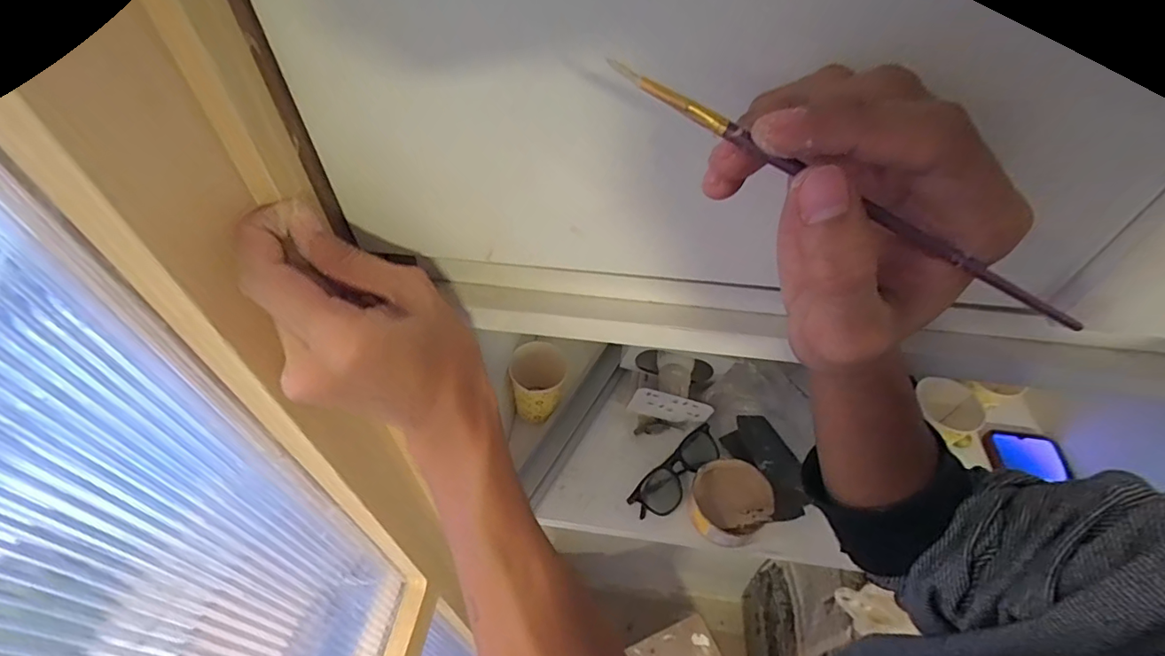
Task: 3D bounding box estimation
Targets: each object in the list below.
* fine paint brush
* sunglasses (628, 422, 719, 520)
[{"bbox_3d":[0.080,-0.035,0.142,0.162,0.005,0.005,25,50,-8],"label":"fine paint brush"},{"bbox_3d":[0.113,0.167,0.578,0.134,0.026,0.043,-36,57,-27],"label":"sunglasses"}]

